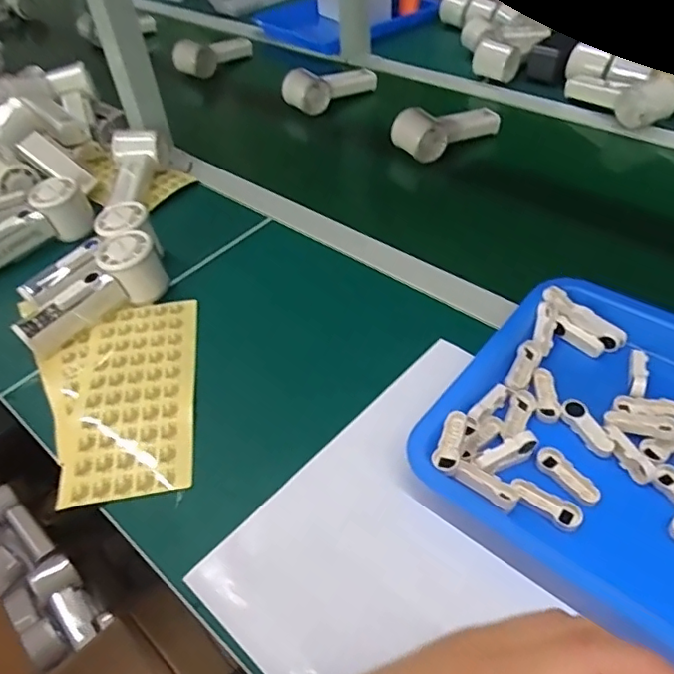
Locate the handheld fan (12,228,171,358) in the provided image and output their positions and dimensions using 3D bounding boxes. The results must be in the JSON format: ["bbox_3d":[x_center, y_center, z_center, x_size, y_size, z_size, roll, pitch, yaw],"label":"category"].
[{"bbox_3d":[-0.244,-0.045,0.551,0.046,0.060,0.145,34,57,32],"label":"handheld fan"}]

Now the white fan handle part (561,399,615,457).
[{"bbox_3d":[0.195,0.070,0.435,0.016,0.011,0.048,-18,47,-12],"label":"white fan handle part"}]

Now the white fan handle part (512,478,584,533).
[{"bbox_3d":[0.148,0.118,0.397,0.050,0.012,0.020,26,53,27],"label":"white fan handle part"}]

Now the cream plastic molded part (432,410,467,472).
[{"bbox_3d":[0.085,0.077,0.415,0.017,0.010,0.047,14,49,19],"label":"cream plastic molded part"}]

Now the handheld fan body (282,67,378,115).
[{"bbox_3d":[-0.012,-0.404,0.898,0.159,0.073,0.042,-30,50,-22],"label":"handheld fan body"}]

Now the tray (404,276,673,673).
[{"bbox_3d":[0.257,0.088,0.409,0.324,0.039,0.284,30,55,30],"label":"tray"}]

